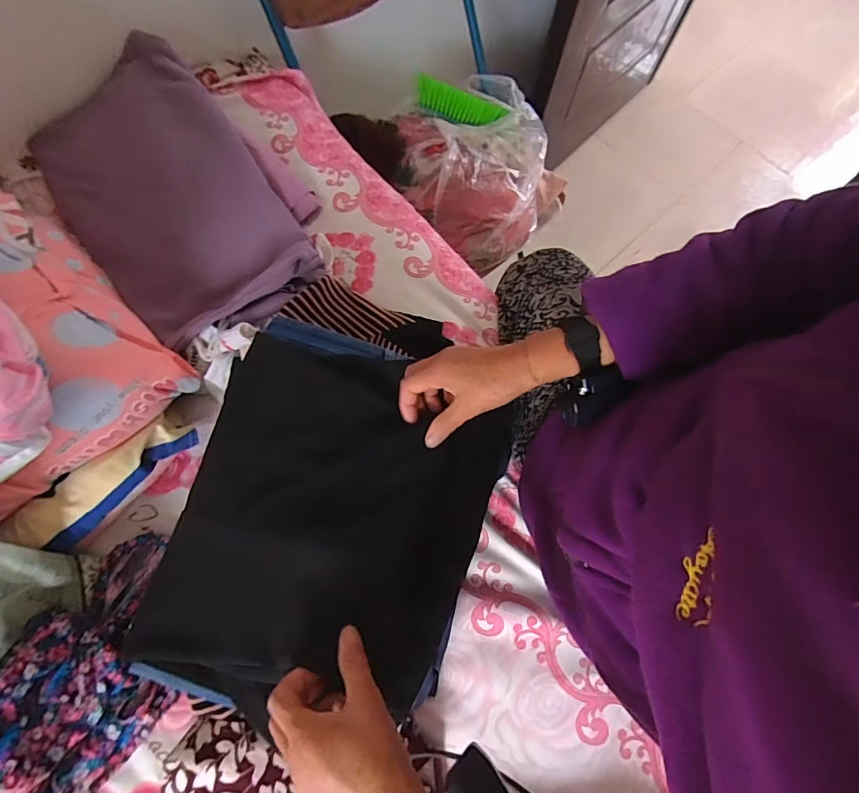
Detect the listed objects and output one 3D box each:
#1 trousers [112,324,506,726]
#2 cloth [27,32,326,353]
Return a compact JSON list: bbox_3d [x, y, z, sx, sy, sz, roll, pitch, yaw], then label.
[{"bbox_3d":[-0.082,0.116,0.412,0.265,0.072,0.326,16,74,3],"label":"trousers"},{"bbox_3d":[-0.337,-0.272,0.595,0.274,0.084,0.428,-40,79,-12],"label":"cloth"}]

